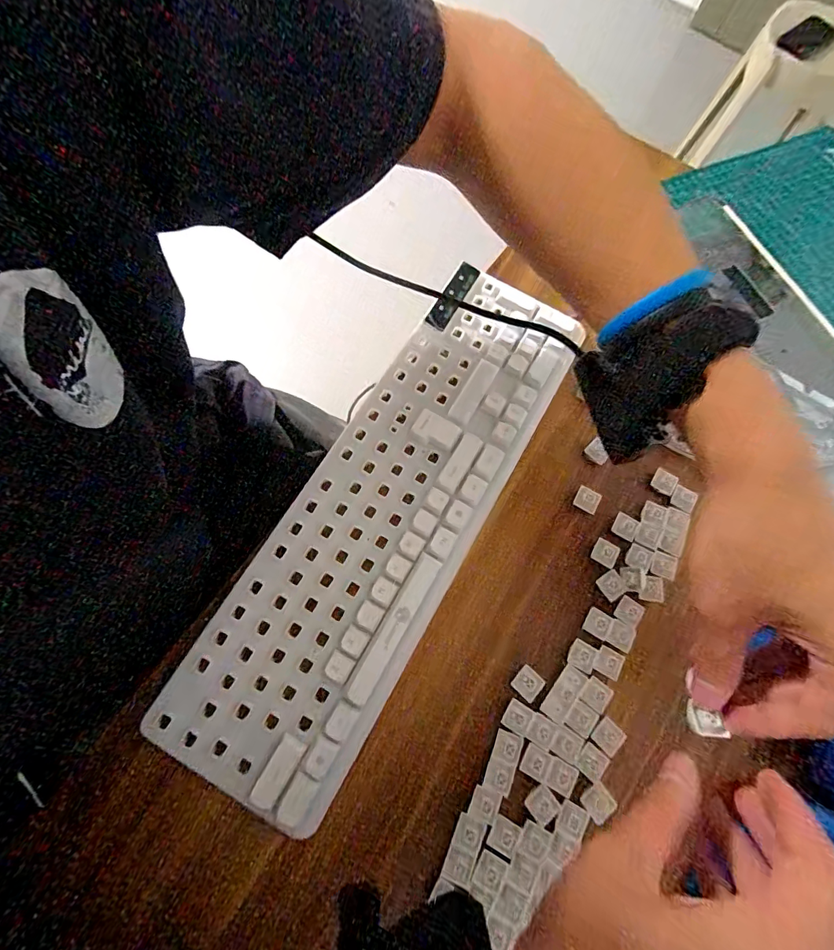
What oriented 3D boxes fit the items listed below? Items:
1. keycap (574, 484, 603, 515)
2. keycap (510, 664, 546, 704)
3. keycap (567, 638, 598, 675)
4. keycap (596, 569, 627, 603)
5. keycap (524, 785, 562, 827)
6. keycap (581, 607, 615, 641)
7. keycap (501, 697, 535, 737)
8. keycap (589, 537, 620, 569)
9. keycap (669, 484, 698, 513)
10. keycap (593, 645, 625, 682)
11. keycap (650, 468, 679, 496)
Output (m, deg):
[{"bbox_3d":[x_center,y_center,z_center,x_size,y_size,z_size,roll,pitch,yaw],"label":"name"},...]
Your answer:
[{"bbox_3d":[0.130,0.019,0.321,0.018,0.005,0.017,26,75,6],"label":"keycap"},{"bbox_3d":[0.074,0.139,0.281,0.018,0.004,0.018,42,77,10],"label":"keycap"},{"bbox_3d":[0.113,0.123,0.287,0.017,0.004,0.018,25,75,6],"label":"keycap"},{"bbox_3d":[0.140,0.079,0.301,0.017,0.004,0.018,-31,77,-10],"label":"keycap"},{"bbox_3d":[0.078,0.205,0.261,0.017,0.004,0.018,-37,78,-11],"label":"keycap"},{"bbox_3d":[0.127,0.103,0.293,0.017,0.004,0.018,30,75,7],"label":"keycap"},{"bbox_3d":[0.066,0.159,0.276,0.016,0.004,0.017,31,75,8],"label":"keycap"},{"bbox_3d":[0.138,0.057,0.309,0.018,0.004,0.018,32,76,8],"label":"keycap"},{"bbox_3d":[0.203,0.018,0.321,0.017,0.004,0.018,27,75,7],"label":"keycap"},{"bbox_3d":[0.131,0.127,0.286,0.018,0.004,0.018,28,75,7],"label":"keycap"},{"bbox_3d":[0.191,0.005,0.325,0.017,0.004,0.018,32,75,8],"label":"keycap"}]

